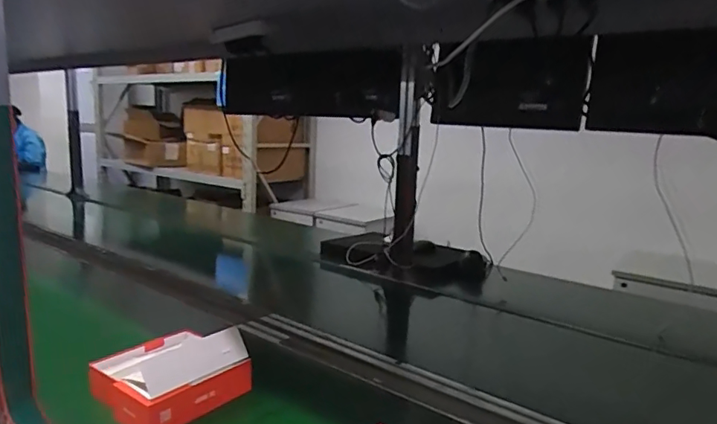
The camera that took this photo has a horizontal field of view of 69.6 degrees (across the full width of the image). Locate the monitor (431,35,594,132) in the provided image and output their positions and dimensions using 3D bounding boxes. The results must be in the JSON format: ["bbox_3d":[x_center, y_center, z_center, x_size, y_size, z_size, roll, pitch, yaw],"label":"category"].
[{"bbox_3d":[0.339,-0.294,1.206,0.350,0.260,0.069,8,53,18],"label":"monitor"}]

